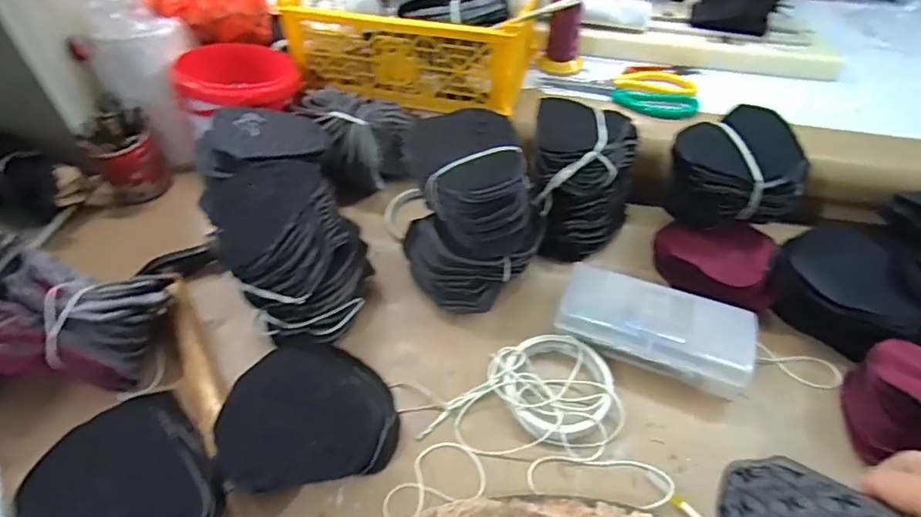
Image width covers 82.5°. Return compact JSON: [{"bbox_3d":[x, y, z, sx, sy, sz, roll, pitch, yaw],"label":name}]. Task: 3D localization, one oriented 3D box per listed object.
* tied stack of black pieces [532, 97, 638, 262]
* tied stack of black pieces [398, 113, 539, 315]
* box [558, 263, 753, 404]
[{"bbox_3d":[0.127,-0.088,0.546,0.107,0.114,0.123,6,48,6],"label":"tied stack of black pieces"},{"bbox_3d":[0.008,-0.046,0.495,0.120,0.133,0.120,-27,53,-23],"label":"tied stack of black pieces"},{"bbox_3d":[0.173,0.061,0.472,0.161,0.040,0.071,17,50,15],"label":"box"}]

